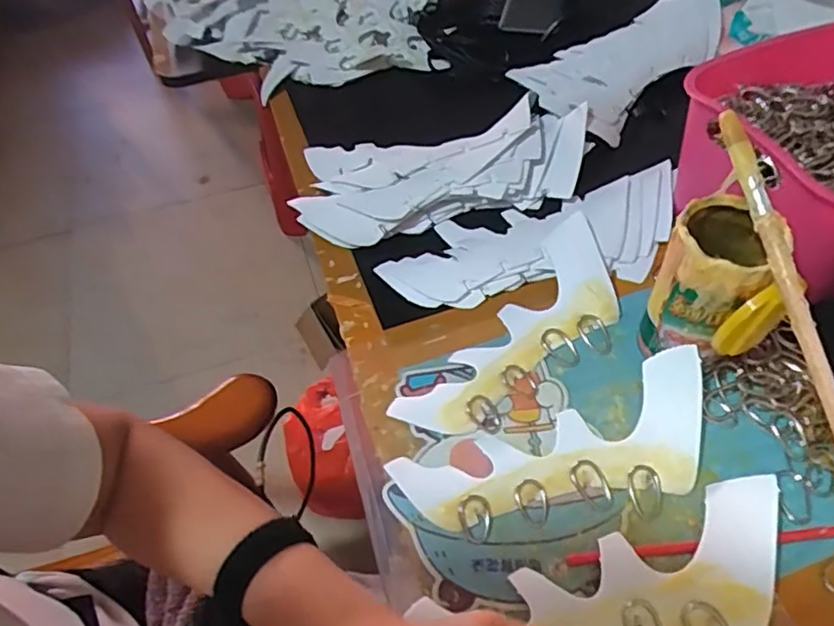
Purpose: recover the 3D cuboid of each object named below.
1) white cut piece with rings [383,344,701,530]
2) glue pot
[{"bbox_3d":[0.098,0.095,0.398,0.214,0.031,0.082,-19,54,-9],"label":"white cut piece with rings"},{"bbox_3d":[0.201,-0.014,0.411,0.072,0.117,0.074,-2,53,3],"label":"glue pot"}]

